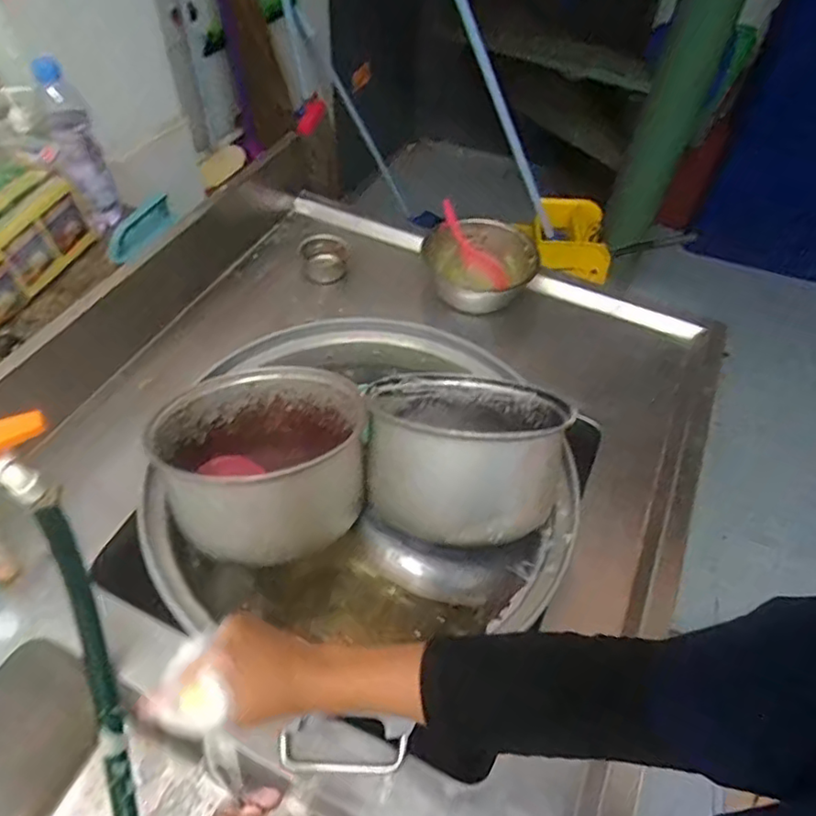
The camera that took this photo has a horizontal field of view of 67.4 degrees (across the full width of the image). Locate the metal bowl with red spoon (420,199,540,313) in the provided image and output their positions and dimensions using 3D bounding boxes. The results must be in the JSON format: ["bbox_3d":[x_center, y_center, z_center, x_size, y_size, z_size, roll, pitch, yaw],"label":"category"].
[{"bbox_3d":[0.101,-0.217,0.912,0.161,0.084,0.120,28,54,18],"label":"metal bowl with red spoon"}]

